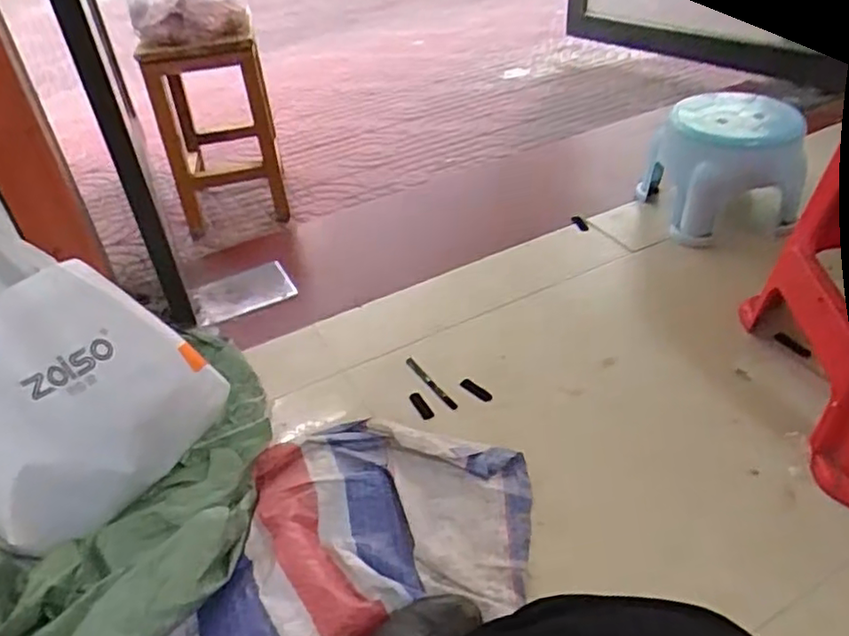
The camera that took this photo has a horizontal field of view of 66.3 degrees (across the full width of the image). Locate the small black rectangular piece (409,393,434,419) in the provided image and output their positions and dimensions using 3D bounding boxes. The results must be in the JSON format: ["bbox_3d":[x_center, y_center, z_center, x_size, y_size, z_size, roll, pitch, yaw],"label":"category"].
[{"bbox_3d":[-0.004,0.134,0.972,0.020,0.009,0.057,-26,51,-17],"label":"small black rectangular piece"}]

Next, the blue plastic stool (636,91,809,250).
[{"bbox_3d":[0.594,-0.305,1.313,0.222,0.210,0.242,-6,38,-2],"label":"blue plastic stool"}]

